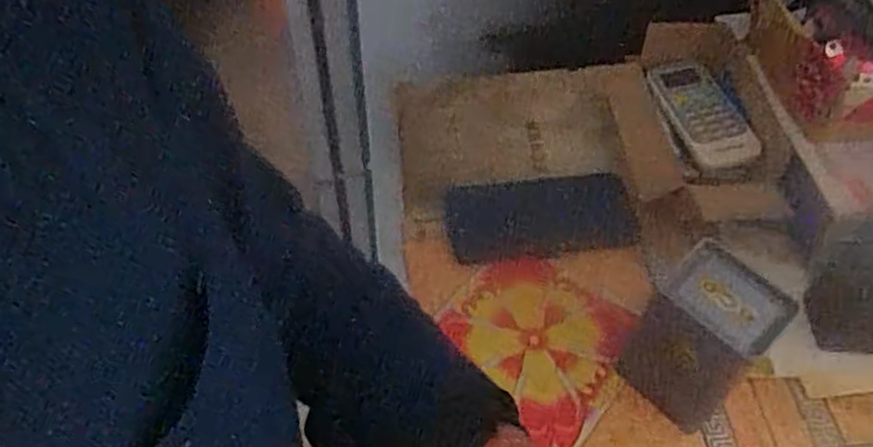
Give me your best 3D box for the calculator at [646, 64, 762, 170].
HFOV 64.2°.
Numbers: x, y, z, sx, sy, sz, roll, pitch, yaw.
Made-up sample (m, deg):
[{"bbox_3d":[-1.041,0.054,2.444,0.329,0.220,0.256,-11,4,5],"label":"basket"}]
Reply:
[{"bbox_3d":[0.248,-0.106,0.658,0.053,0.022,0.135,-22,55,2],"label":"calculator"}]

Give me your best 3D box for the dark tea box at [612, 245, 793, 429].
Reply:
[{"bbox_3d":[0.190,0.081,0.506,0.071,0.123,0.080,-34,58,-24],"label":"dark tea box"}]

